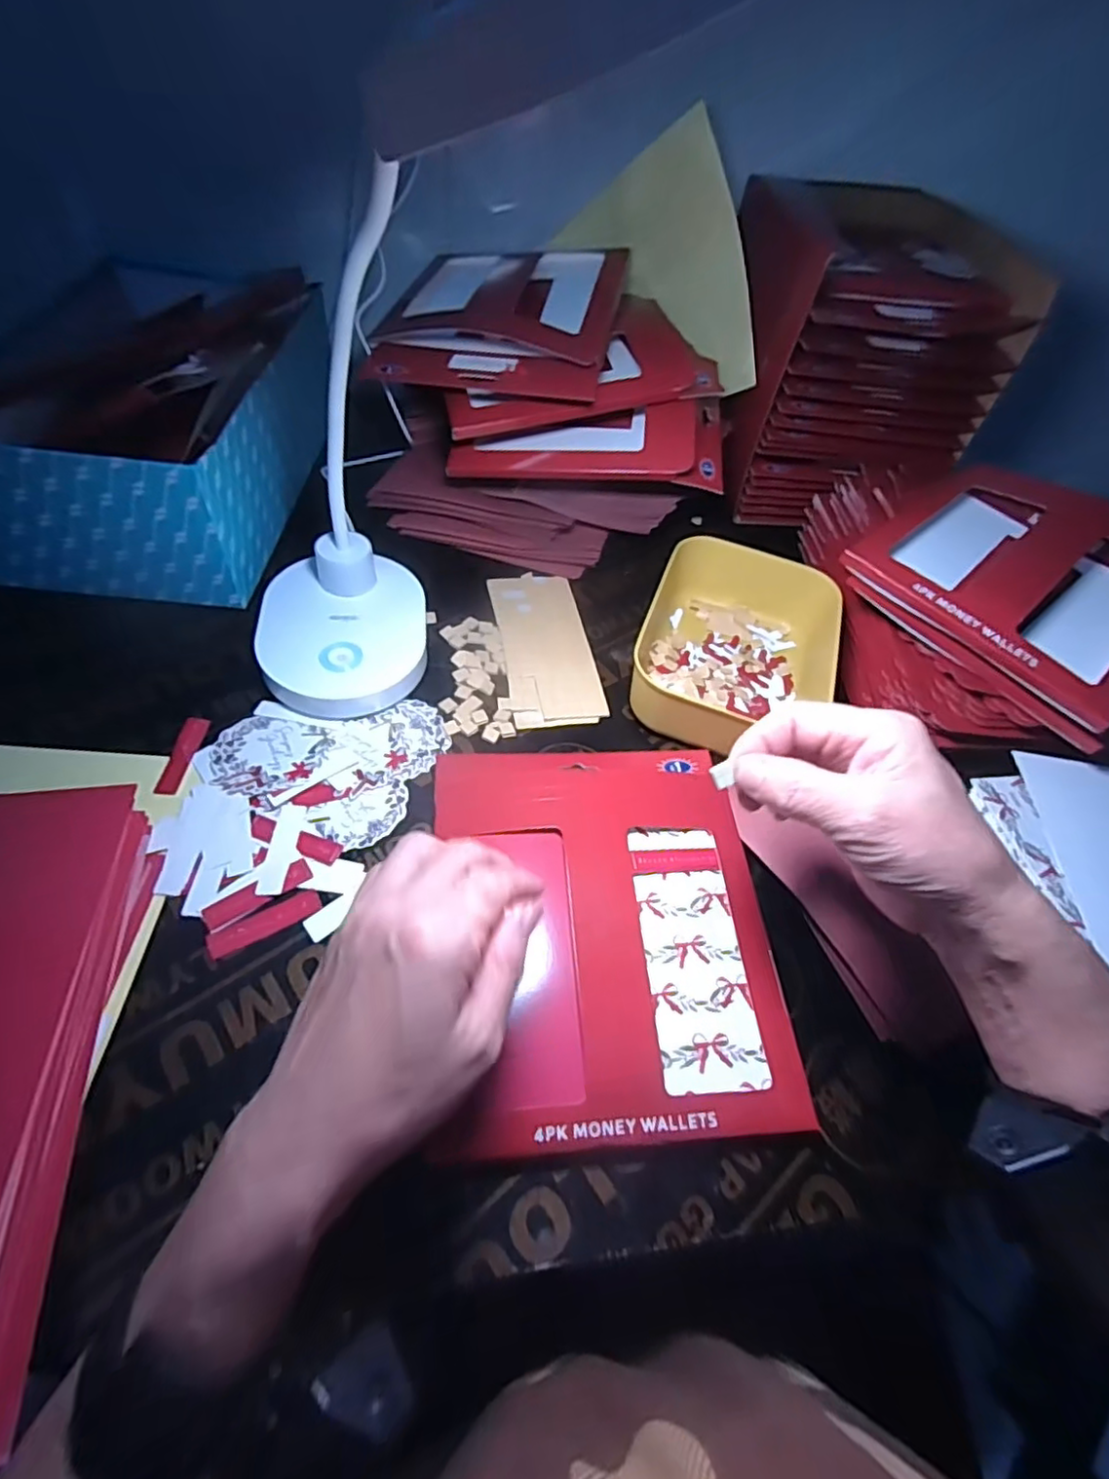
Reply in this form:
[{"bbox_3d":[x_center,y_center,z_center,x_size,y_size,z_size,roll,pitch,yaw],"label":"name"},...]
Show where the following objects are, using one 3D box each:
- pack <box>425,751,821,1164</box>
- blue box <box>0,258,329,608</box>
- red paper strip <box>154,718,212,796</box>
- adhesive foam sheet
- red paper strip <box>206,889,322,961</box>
[{"bbox_3d":[0.029,0.097,0.370,0.185,0.023,0.234,-2,52,-6],"label":"pack"},{"bbox_3d":[-0.324,-0.247,0.523,0.205,0.117,0.277,5,52,-1],"label":"blue box"},{"bbox_3d":[-0.238,0.010,0.407,0.015,0.004,0.059,7,53,-6],"label":"red paper strip"},{"bbox_3d":[-0.008,-0.078,0.507,0.070,0.009,0.162,-7,53,-10],"label":"adhesive foam sheet"},{"bbox_3d":[-0.159,0.101,0.350,0.059,0.004,0.015,-25,58,-22],"label":"red paper strip"}]

